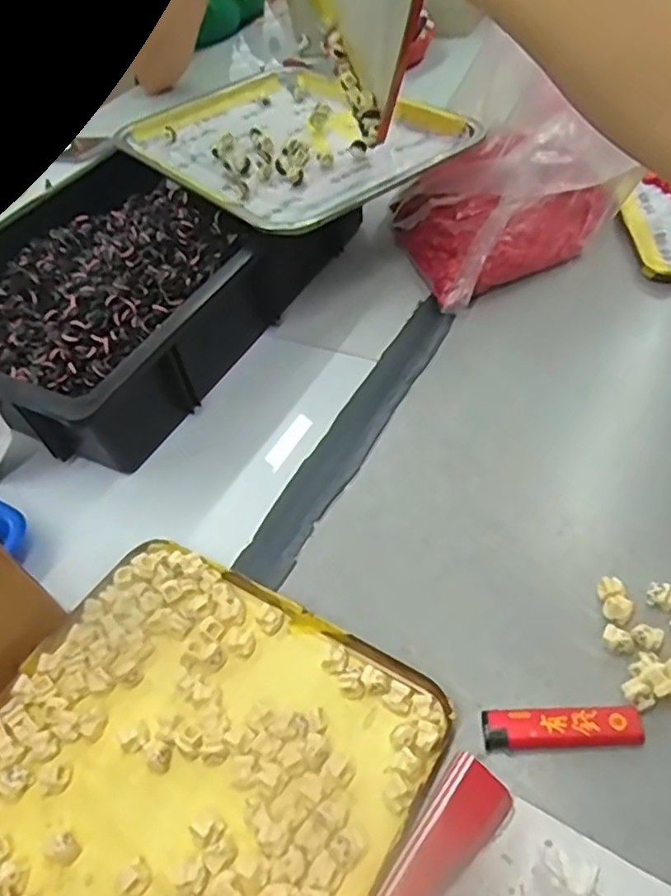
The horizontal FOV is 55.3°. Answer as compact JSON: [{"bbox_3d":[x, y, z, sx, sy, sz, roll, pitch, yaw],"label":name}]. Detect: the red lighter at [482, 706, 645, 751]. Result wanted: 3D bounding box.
[{"bbox_3d":[0.118,0.146,0.334,0.078,0.012,0.019,-5,47,7],"label":"red lighter"}]

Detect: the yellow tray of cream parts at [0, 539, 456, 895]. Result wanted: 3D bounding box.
[{"bbox_3d":[-0.091,0.178,0.340,0.234,0.029,0.233,23,53,23],"label":"yellow tray of cream parts"}]

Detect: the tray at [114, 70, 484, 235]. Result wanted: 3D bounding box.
[{"bbox_3d":[-0.063,-0.330,0.680,0.258,0.034,0.370,-32,53,-23],"label":"tray"}]

